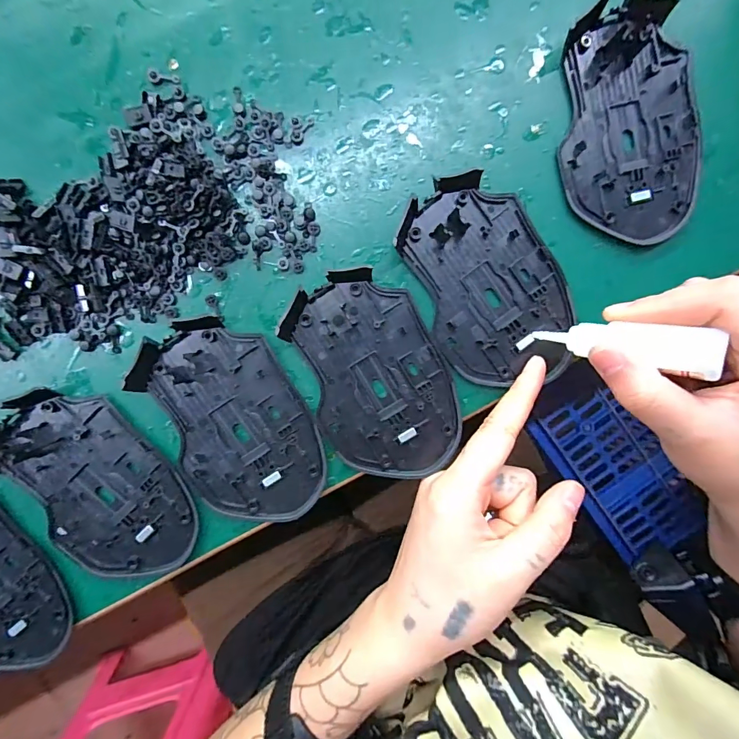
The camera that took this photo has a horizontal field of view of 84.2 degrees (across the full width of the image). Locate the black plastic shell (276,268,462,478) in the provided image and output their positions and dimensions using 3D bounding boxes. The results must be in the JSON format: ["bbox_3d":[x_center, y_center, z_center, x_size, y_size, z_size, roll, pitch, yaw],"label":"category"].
[{"bbox_3d":[0.004,0.006,0.216,0.071,0.010,0.112,-22,96,-1],"label":"black plastic shell"}]

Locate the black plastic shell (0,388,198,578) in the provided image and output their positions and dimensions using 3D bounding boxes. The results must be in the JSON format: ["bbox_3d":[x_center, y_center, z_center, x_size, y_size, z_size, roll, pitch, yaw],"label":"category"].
[{"bbox_3d":[-0.145,0.063,0.214,0.070,0.010,0.113,-37,96,1],"label":"black plastic shell"}]

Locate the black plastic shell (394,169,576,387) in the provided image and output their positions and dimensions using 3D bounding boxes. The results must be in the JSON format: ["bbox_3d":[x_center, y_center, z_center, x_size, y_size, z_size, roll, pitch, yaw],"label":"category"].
[{"bbox_3d":[0.064,-0.045,0.215,0.071,0.008,0.110,-28,96,0],"label":"black plastic shell"}]

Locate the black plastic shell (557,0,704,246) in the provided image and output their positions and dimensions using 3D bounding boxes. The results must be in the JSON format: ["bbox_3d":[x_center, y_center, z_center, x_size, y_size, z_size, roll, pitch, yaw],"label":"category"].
[{"bbox_3d":[0.136,-0.125,0.211,0.071,0.012,0.113,-10,95,-2],"label":"black plastic shell"}]

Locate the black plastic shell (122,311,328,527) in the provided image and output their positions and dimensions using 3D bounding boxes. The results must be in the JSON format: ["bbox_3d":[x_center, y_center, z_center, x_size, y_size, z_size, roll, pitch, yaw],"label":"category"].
[{"bbox_3d":[-0.070,0.030,0.215,0.071,0.010,0.115,-27,96,0],"label":"black plastic shell"}]

